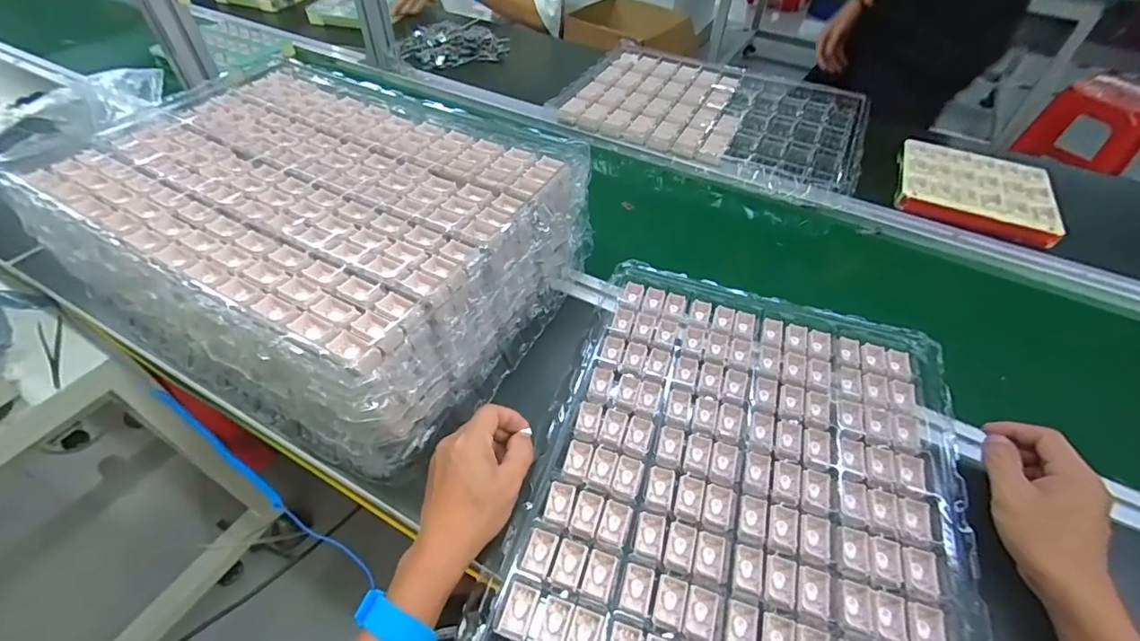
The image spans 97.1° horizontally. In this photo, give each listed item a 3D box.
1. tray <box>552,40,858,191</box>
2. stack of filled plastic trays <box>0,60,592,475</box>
[{"bbox_3d":[0.255,-0.371,0.906,0.504,0.046,0.376,20,51,15],"label":"tray"},{"bbox_3d":[-0.264,-0.110,0.551,0.497,0.117,0.362,24,52,18],"label":"stack of filled plastic trays"}]

